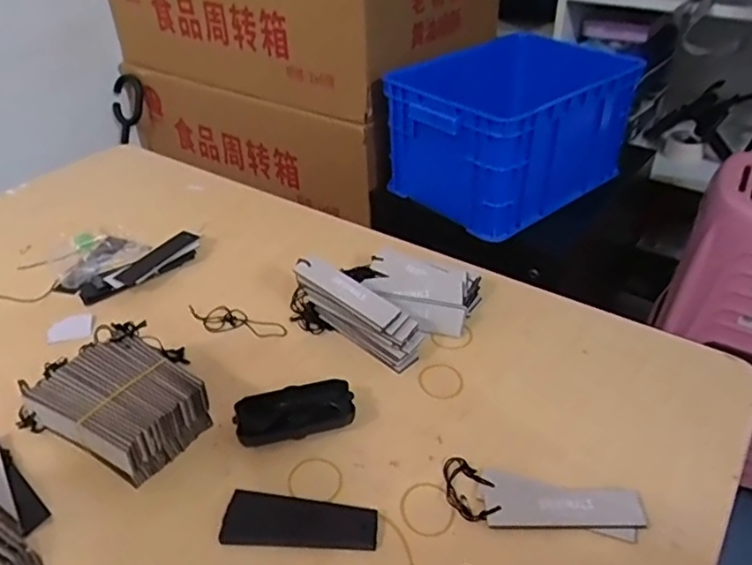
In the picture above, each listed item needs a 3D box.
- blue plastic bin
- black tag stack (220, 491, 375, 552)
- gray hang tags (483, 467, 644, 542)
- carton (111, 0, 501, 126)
[{"bbox_3d":[0.271,-0.294,1.146,0.417,0.209,0.281,-28,45,-30],"label":"blue plastic bin"},{"bbox_3d":[-0.062,0.198,0.494,0.125,0.004,0.046,2,38,6],"label":"black tag stack"},{"bbox_3d":[0.151,0.183,0.491,0.127,0.008,0.049,5,45,8],"label":"gray hang tags"},{"bbox_3d":[-0.147,-0.707,1.478,0.751,0.244,0.681,20,42,26],"label":"carton"}]

